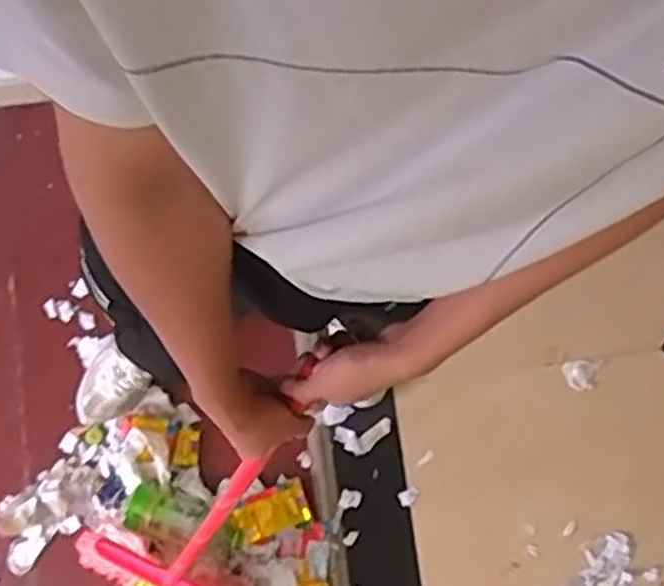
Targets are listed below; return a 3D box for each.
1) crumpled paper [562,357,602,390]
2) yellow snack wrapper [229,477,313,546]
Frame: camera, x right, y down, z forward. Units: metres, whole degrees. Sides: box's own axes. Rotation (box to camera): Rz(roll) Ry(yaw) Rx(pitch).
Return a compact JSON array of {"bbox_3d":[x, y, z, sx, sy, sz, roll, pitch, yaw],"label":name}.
[{"bbox_3d":[0.454,0.147,1.407,0.069,0.019,0.054,-11,79,-3],"label":"crumpled paper"},{"bbox_3d":[-0.100,0.373,1.320,0.126,0.016,0.066,-26,80,-6],"label":"yellow snack wrapper"}]

